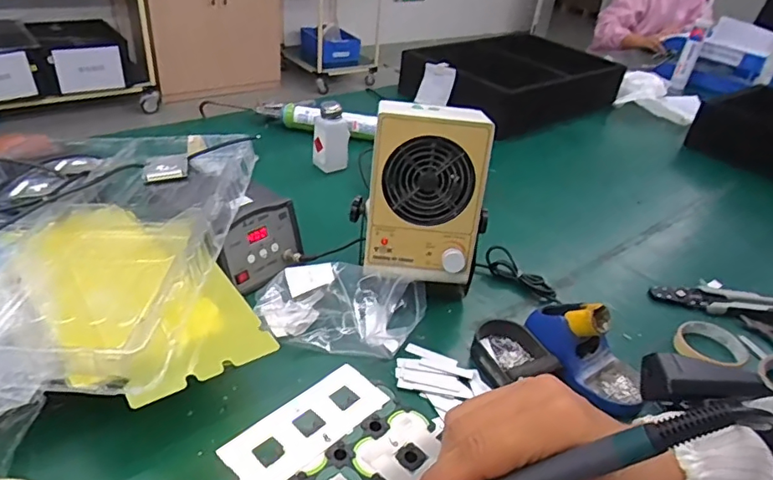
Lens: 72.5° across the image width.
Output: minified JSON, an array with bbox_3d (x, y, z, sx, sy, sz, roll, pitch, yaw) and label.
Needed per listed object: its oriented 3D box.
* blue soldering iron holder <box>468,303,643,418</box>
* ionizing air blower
[{"bbox_3d":[0.207,0.126,0.623,0.198,0.080,0.118,13,31,11],"label":"blue soldering iron holder"},{"bbox_3d":[0.049,-0.034,0.697,0.159,0.261,0.108,2,34,-7],"label":"ionizing air blower"}]

